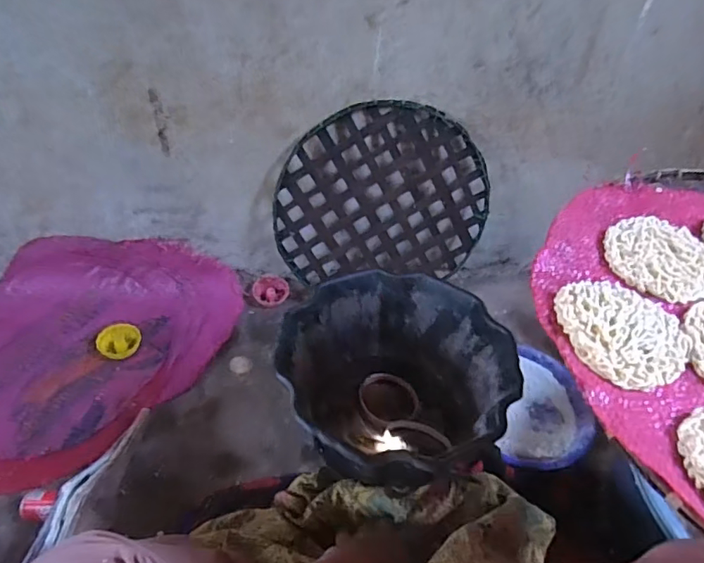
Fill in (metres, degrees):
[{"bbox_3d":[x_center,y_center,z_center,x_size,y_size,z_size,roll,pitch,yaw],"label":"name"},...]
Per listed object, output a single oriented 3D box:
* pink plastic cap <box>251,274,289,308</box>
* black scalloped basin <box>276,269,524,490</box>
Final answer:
[{"bbox_3d":[-0.147,0.018,0.929,0.063,0.013,0.058,5,68,-11],"label":"pink plastic cap"},{"bbox_3d":[0.053,0.139,0.678,0.255,0.226,0.255,-1,51,1],"label":"black scalloped basin"}]

